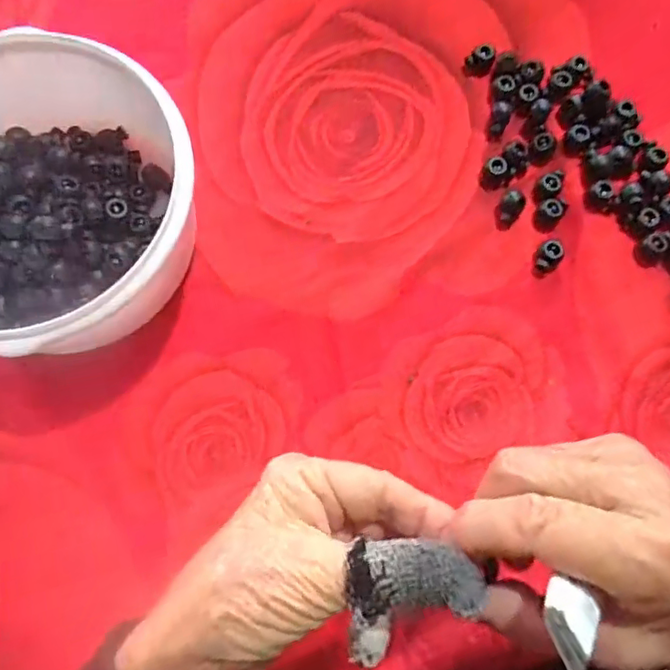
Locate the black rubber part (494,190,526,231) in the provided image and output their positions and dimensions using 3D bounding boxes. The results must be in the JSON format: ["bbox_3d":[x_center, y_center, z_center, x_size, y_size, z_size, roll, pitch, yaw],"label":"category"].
[{"bbox_3d":[0.105,-0.076,0.356,0.014,0.011,0.023,34,77,8],"label":"black rubber part"}]

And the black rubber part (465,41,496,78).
[{"bbox_3d":[0.094,-0.178,0.382,0.017,0.009,0.021,29,76,7],"label":"black rubber part"}]

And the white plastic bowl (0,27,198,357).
[{"bbox_3d":[-0.157,-0.072,0.318,0.164,0.074,0.170,-25,76,-7],"label":"white plastic bowl"}]

